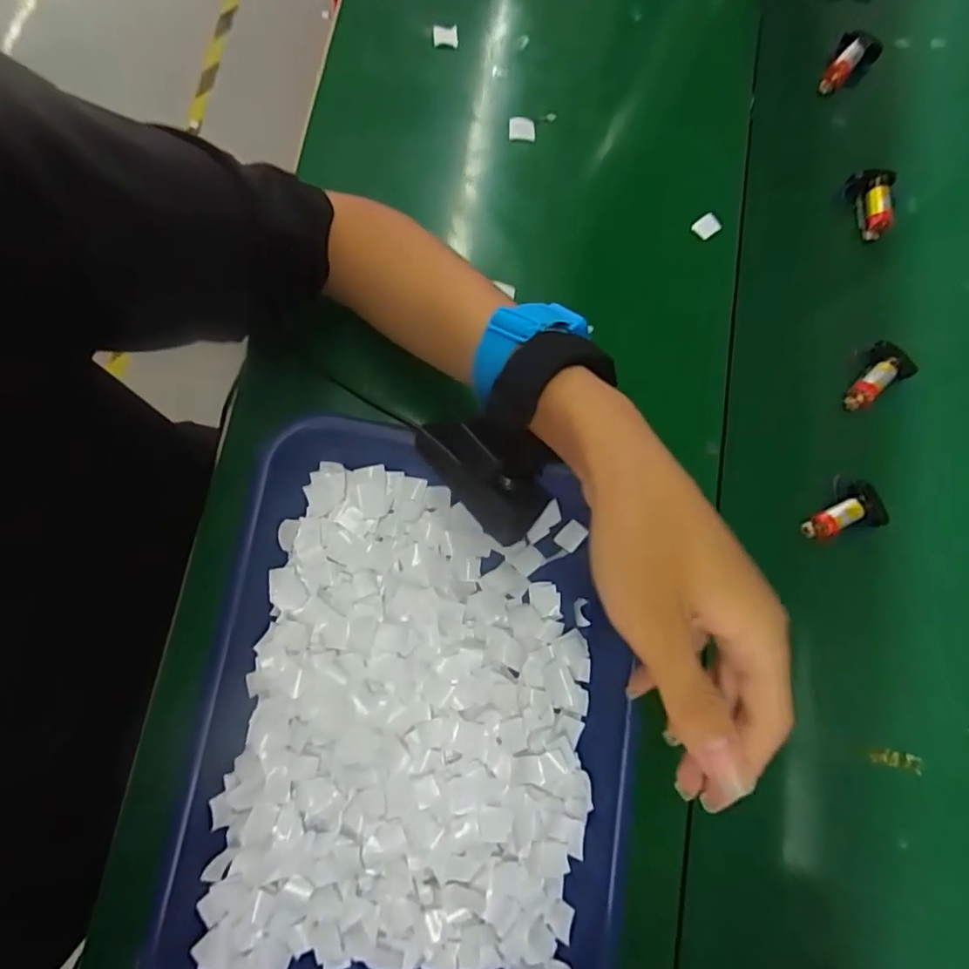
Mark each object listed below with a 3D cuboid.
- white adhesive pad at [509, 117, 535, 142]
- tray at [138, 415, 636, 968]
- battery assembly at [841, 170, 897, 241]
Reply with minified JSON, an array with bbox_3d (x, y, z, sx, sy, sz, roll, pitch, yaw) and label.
[{"bbox_3d":[0.029,-0.274,0.430,0.020,0.008,0.019,1,79,-1],"label":"white adhesive pad"},{"bbox_3d":[-0.037,0.140,0.336,0.248,0.039,0.327,8,80,1],"label":"tray"},{"bbox_3d":[0.299,-0.217,0.433,0.030,0.019,0.047,6,79,0],"label":"battery assembly"}]

